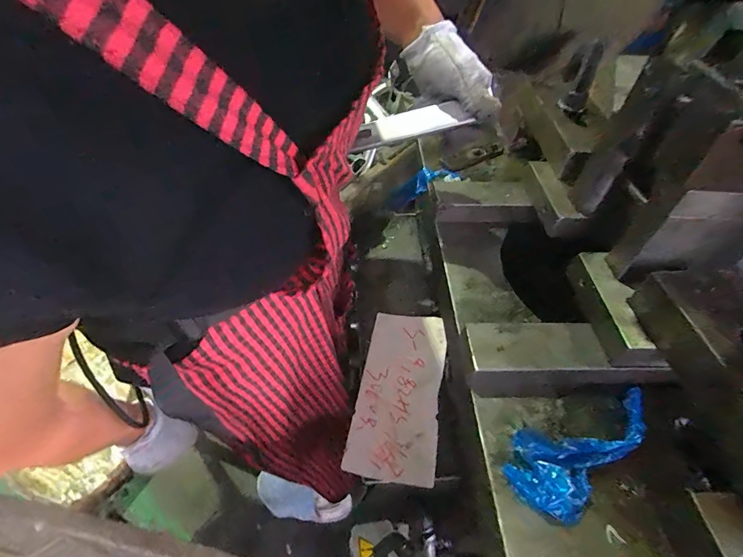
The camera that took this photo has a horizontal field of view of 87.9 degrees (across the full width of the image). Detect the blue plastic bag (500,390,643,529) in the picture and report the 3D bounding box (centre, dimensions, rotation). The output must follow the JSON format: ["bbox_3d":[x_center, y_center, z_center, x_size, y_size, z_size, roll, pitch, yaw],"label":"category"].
[{"bbox_3d":[0.175,0.131,0.321,0.148,0.028,0.066,-29,58,-27],"label":"blue plastic bag"}]

